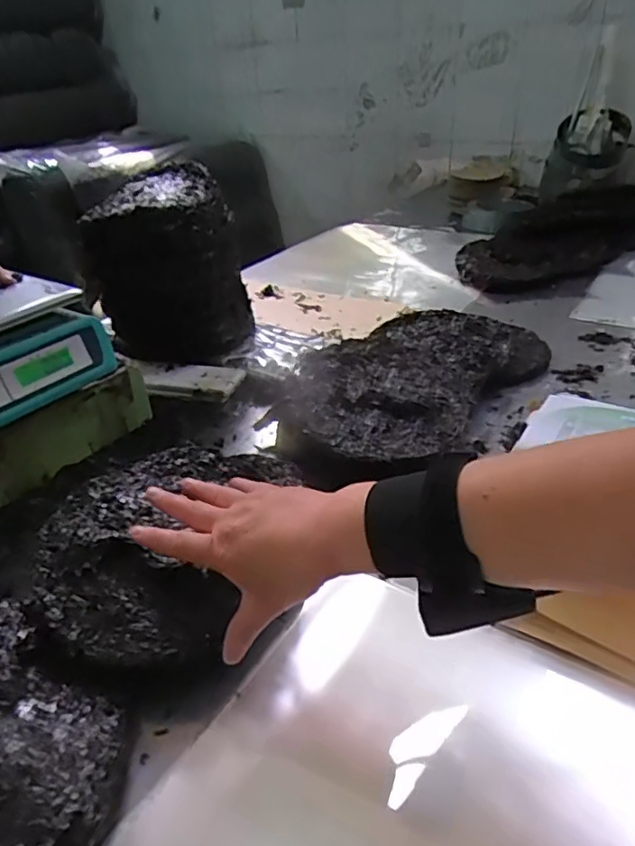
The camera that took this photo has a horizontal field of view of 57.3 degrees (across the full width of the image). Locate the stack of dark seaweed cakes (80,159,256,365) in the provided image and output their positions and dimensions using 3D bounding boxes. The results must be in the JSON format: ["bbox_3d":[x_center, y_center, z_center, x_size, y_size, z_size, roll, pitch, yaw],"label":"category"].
[{"bbox_3d":[-0.212,-0.217,0.854,0.201,0.253,0.180,-10,32,-10],"label":"stack of dark seaweed cakes"}]

